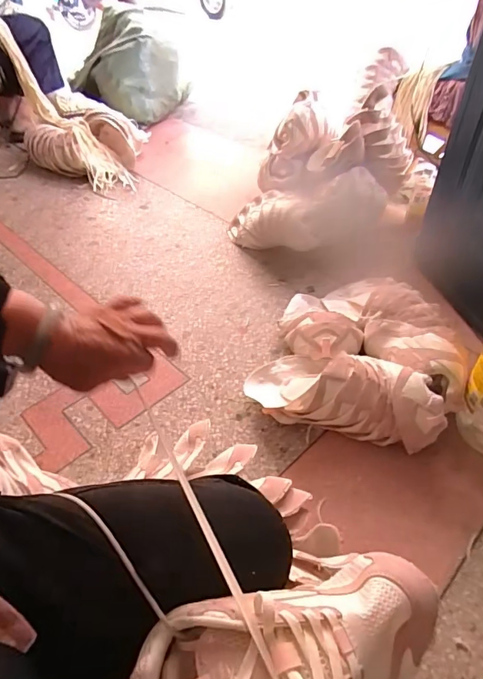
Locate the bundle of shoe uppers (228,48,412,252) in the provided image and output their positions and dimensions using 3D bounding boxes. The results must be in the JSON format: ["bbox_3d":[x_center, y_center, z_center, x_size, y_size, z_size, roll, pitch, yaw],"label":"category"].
[{"bbox_3d":[0.228,-0.497,1.298,0.446,0.455,0.357,16,46,15],"label":"bundle of shoe uppers"}]

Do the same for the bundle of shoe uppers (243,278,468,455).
[{"bbox_3d":[0.264,0.008,0.981,0.390,0.141,0.474,17,47,16],"label":"bundle of shoe uppers"}]

